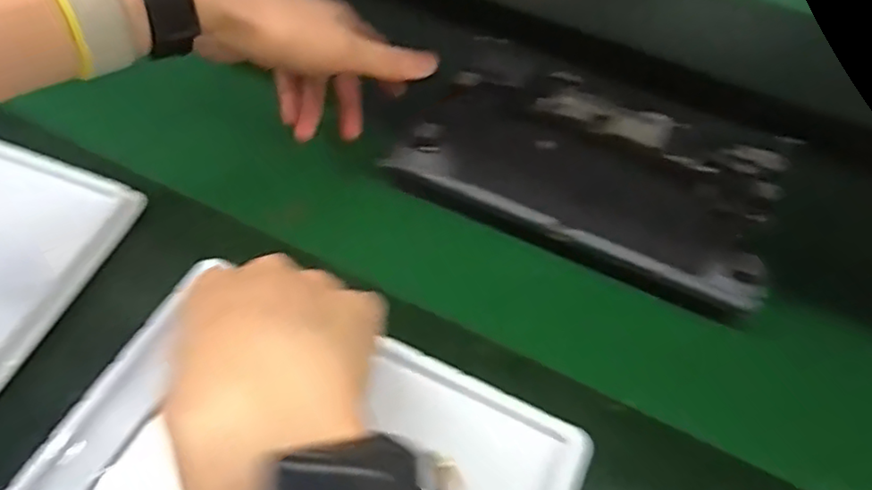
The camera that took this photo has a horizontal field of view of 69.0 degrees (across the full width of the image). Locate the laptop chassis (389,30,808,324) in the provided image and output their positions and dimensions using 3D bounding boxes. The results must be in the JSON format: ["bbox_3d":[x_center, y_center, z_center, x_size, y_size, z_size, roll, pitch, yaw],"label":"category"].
[{"bbox_3d":[0.116,-0.062,0.461,0.249,0.011,0.165,25,55,13],"label":"laptop chassis"}]

